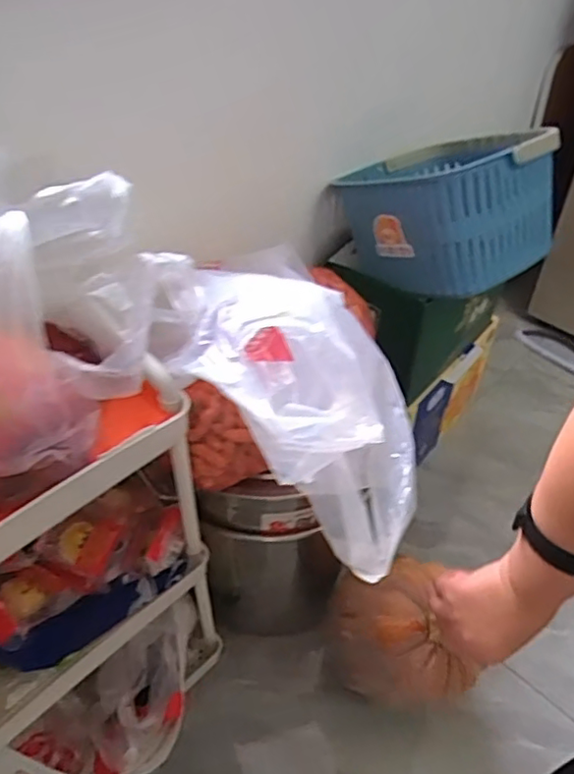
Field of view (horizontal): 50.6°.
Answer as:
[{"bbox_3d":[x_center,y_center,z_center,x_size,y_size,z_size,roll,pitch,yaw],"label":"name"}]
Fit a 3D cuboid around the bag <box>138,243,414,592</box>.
[{"bbox_3d":[0.010,0.000,0.522,0.211,0.198,0.251,-3,44,-5],"label":"bag"}]

